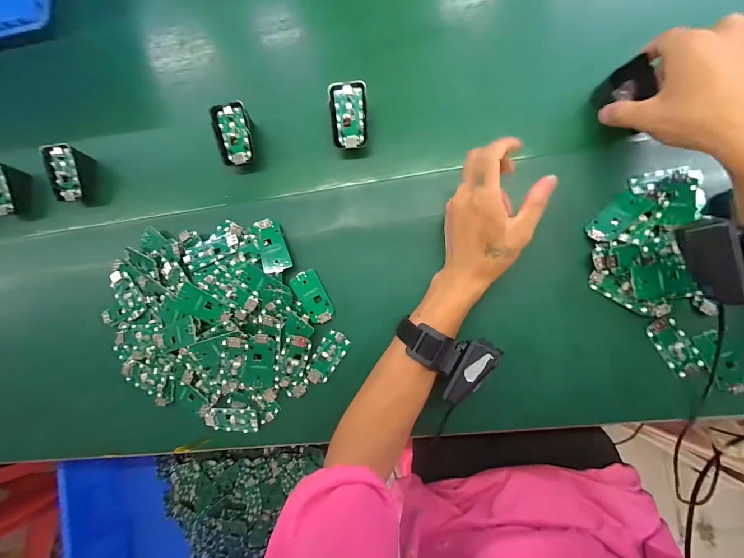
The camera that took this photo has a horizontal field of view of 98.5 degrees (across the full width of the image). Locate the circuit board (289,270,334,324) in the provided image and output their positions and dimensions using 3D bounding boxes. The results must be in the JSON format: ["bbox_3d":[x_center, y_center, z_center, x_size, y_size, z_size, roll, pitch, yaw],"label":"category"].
[{"bbox_3d":[-0.068,0.021,0.375,0.031,0.008,0.063,-29,82,3],"label":"circuit board"}]

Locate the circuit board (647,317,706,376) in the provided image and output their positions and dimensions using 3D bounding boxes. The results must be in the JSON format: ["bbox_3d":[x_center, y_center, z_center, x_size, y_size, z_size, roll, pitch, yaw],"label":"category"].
[{"bbox_3d":[0.315,0.070,0.332,0.032,0.007,0.062,-34,82,2],"label":"circuit board"}]

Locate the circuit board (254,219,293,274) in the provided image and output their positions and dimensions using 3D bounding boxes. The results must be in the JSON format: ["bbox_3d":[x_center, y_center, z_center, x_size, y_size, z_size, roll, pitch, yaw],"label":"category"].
[{"bbox_3d":[-0.116,-0.040,0.375,0.031,0.007,0.066,-16,77,-4],"label":"circuit board"}]

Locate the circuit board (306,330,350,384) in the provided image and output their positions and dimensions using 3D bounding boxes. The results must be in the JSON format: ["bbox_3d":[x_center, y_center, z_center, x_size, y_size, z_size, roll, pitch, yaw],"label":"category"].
[{"bbox_3d":[-0.052,0.091,0.372,0.031,0.004,0.063,29,88,8],"label":"circuit board"}]

